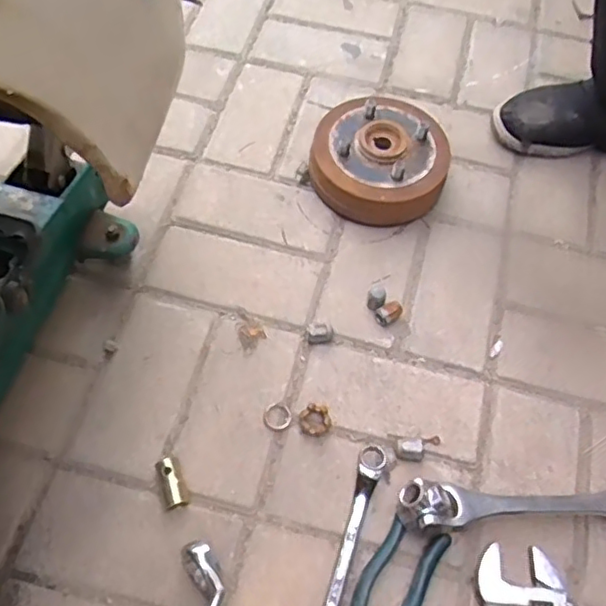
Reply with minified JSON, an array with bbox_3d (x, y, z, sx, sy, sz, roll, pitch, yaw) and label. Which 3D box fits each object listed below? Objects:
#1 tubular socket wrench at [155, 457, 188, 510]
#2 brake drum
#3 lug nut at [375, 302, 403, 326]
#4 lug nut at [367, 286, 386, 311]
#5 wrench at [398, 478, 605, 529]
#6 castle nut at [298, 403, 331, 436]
[{"bbox_3d":[-0.125,0.172,0.590,0.019,0.020,0.046,-17,64,-11],"label":"tubular socket wrench"},{"bbox_3d":[0.092,-0.176,0.766,0.166,0.067,0.168,-1,62,-3],"label":"brake drum"},{"bbox_3d":[0.095,0.011,0.688,0.027,0.022,0.020,-31,67,-17],"label":"lug nut"},{"bbox_3d":[0.082,-0.004,0.694,0.019,0.029,0.023,14,62,5],"label":"lug nut"},{"bbox_3d":[0.211,0.188,0.583,0.245,0.043,0.045,0,62,-3],"label":"wrench"},{"bbox_3d":[0.012,0.118,0.629,0.032,0.011,0.032,1,62,-2],"label":"castle nut"}]

